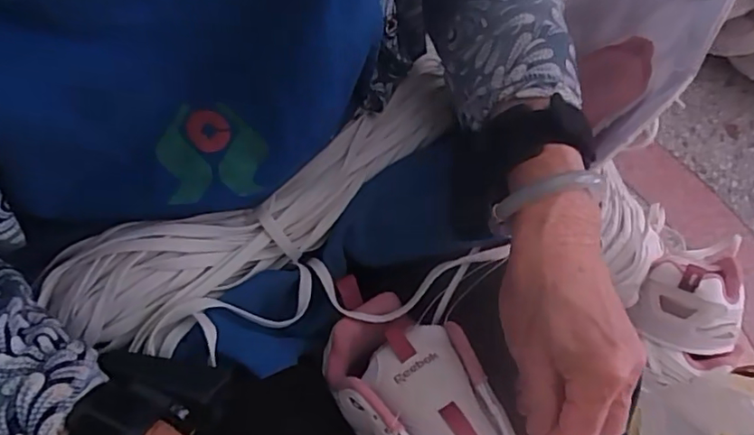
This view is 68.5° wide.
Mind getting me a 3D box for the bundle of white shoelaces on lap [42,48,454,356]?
[{"bbox_3d":[-0.068,-0.018,0.386,0.302,0.042,0.080,-38,72,-17],"label":"bundle of white shoelaces on lap"}]

